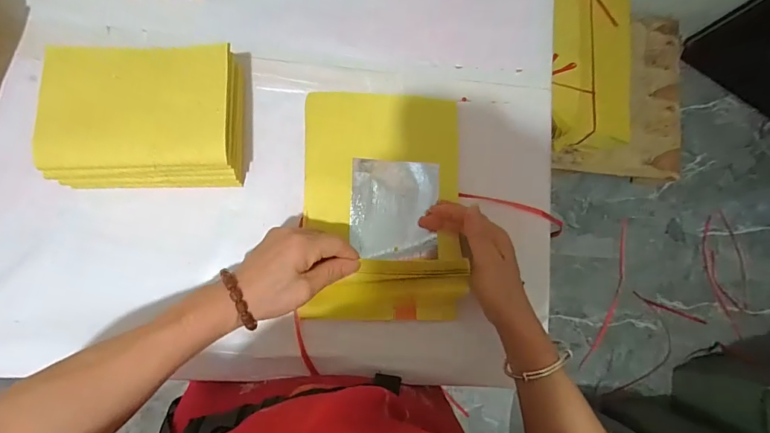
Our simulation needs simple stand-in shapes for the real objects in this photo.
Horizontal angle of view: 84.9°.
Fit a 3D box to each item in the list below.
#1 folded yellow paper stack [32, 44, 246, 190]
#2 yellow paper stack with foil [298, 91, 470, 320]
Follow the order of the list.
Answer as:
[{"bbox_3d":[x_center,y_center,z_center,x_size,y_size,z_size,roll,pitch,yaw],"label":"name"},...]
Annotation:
[{"bbox_3d":[-0.217,-0.088,0.384,0.168,0.075,0.118,-2,85,-7],"label":"folded yellow paper stack"},{"bbox_3d":[0.000,-0.013,0.421,0.154,0.014,0.225,-1,84,-7],"label":"yellow paper stack with foil"}]

